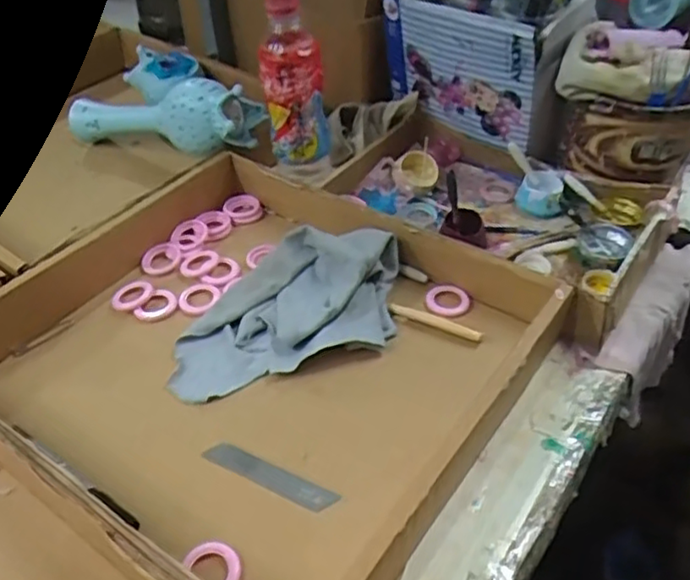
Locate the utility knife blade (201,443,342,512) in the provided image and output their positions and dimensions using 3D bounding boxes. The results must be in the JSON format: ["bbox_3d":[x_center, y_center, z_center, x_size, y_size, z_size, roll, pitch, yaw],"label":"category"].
[{"bbox_3d":[-0.051,0.127,0.450,0.098,0.004,0.017,19,57,20],"label":"utility knife blade"}]

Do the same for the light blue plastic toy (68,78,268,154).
[{"bbox_3d":[-0.205,-0.200,0.737,0.245,0.075,0.072,12,27,28],"label":"light blue plastic toy"}]

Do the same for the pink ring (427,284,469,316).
[{"bbox_3d":[0.091,0.010,0.575,0.035,0.009,0.041,-18,46,-17],"label":"pink ring"}]

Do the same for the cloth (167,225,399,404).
[{"bbox_3d":[-0.043,0.011,0.540,0.203,0.058,0.107,-14,45,-14],"label":"cloth"}]

